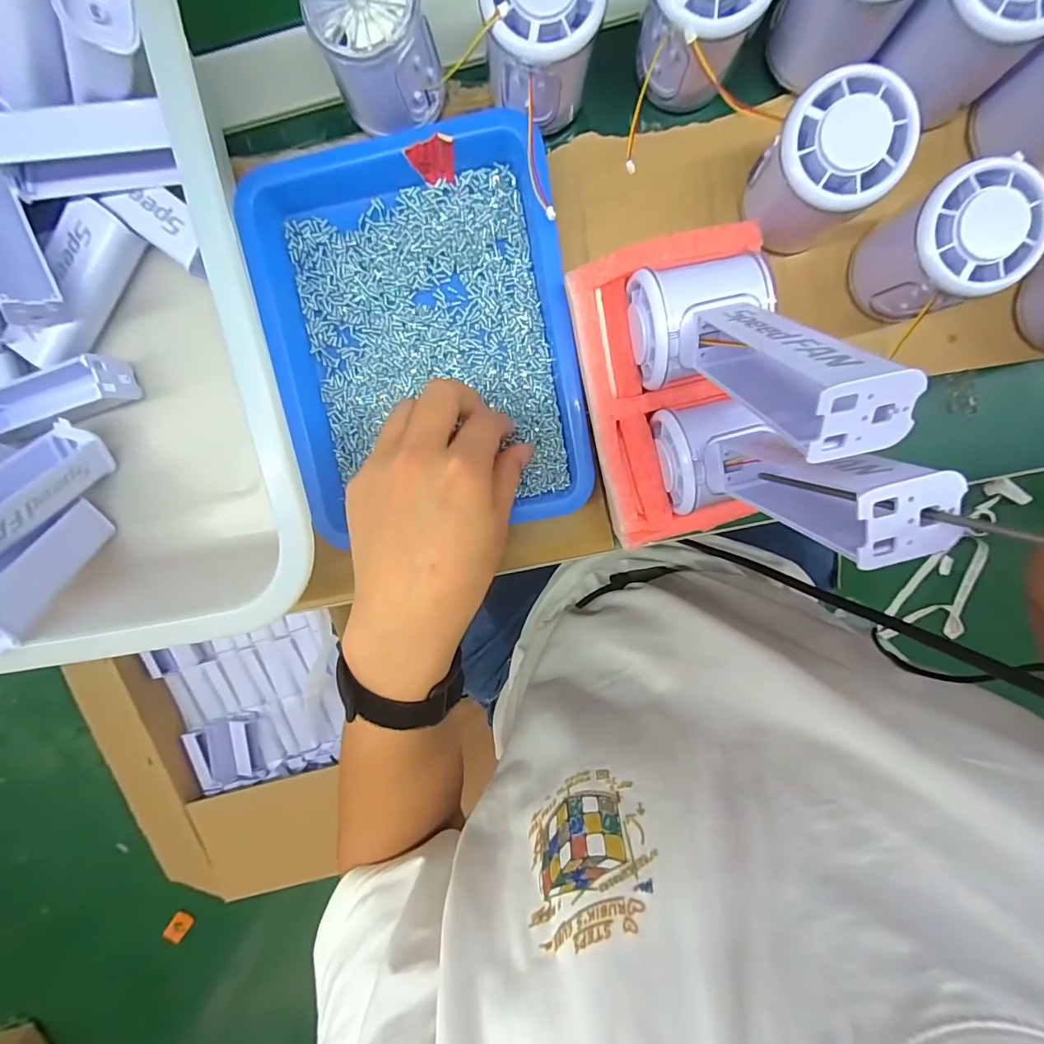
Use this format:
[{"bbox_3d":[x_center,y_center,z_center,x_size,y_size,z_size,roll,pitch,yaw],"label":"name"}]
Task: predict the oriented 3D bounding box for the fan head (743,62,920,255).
[{"bbox_3d":[0.146,-0.173,0.236,0.054,0.062,0.054,0,99,3],"label":"fan head"}]

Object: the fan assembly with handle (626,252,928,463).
[{"bbox_3d":[0.092,-0.077,0.193,0.064,0.144,0.045,-27,130,7],"label":"fan assembly with handle"}]

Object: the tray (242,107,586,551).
[{"bbox_3d":[-0.059,-0.106,0.275,0.171,0.031,0.219,-10,99,4],"label":"tray"}]

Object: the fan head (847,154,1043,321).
[{"bbox_3d":[0.208,-0.136,0.239,0.052,0.059,0.053,0,99,3],"label":"fan head"}]

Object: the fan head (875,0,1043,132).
[{"bbox_3d":[0.211,-0.235,0.221,0.055,0.057,0.049,35,99,-3],"label":"fan head"}]

